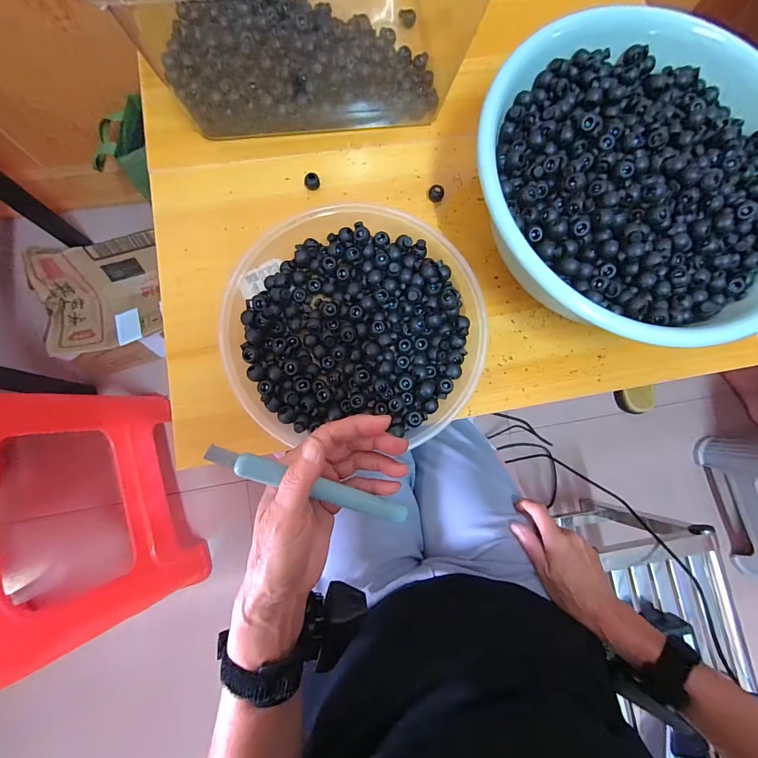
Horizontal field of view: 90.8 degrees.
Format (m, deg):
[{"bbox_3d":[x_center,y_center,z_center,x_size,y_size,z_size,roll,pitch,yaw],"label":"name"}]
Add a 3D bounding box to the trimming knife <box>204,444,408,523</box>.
[{"bbox_3d":[-0.040,0.074,0.251,0.151,0.006,0.014,28,79,-29],"label":"trimming knife"}]

